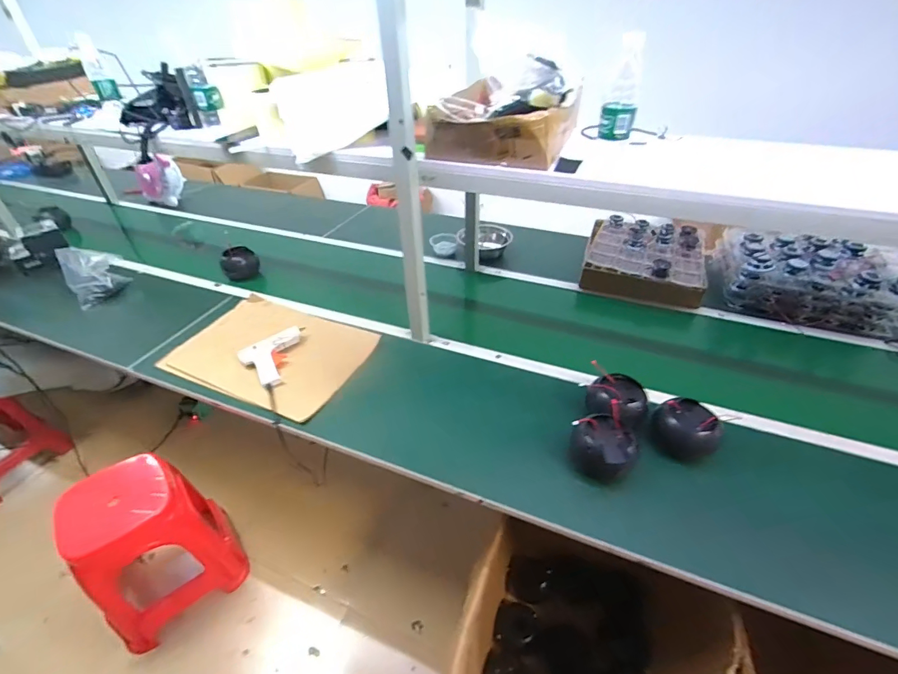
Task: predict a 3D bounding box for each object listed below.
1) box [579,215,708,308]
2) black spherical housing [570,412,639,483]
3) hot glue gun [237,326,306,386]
[{"bbox_3d":[0.684,-0.279,1.481,0.386,0.112,0.436,12,41,17],"label":"box"},{"bbox_3d":[0.321,0.234,0.877,0.127,0.127,0.115,14,42,19],"label":"black spherical housing"},{"bbox_3d":[-0.466,0.049,1.149,0.178,0.029,0.166,-29,46,-29],"label":"hot glue gun"}]

